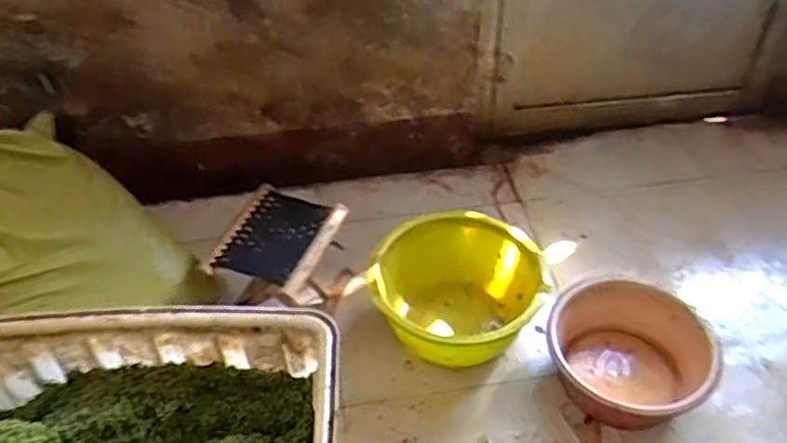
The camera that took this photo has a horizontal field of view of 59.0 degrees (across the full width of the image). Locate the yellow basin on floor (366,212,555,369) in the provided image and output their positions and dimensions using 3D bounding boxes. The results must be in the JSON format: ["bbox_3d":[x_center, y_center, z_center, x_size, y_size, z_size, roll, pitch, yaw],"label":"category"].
[{"bbox_3d":[0.152,0.178,1.662,0.414,0.209,0.350,8,44,10],"label":"yellow basin on floor"}]

